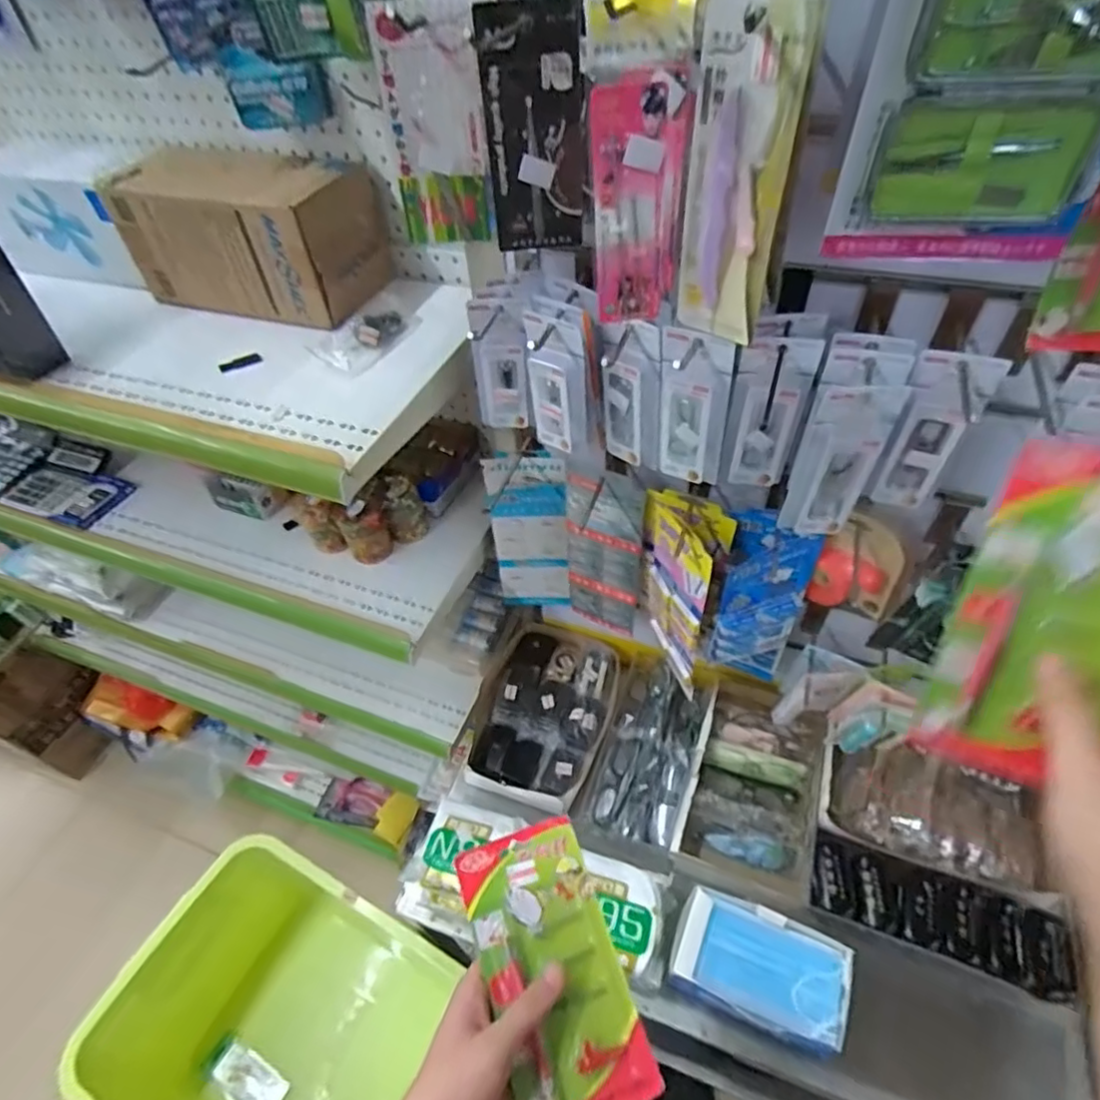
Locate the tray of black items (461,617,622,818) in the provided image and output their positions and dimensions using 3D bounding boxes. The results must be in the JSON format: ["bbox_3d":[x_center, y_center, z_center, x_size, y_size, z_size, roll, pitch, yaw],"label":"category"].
[{"bbox_3d":[-0.004,0.243,1.002,0.204,0.049,0.307,14,51,16],"label":"tray of black items"}]

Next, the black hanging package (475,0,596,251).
[{"bbox_3d":[-0.007,-0.276,0.414,0.066,0.139,0.015,-6,48,-1],"label":"black hanging package"}]

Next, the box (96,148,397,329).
[{"bbox_3d":[-0.358,-0.378,0.749,0.295,0.136,0.144,13,51,15],"label":"box"}]

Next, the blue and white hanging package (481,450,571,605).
[{"bbox_3d":[-0.025,-0.015,0.847,0.102,0.275,0.036,4,49,8],"label":"blue and white hanging package"}]

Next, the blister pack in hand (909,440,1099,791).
[{"bbox_3d":[0.276,0.042,0.334,0.098,0.192,0.009,15,23,21],"label":"blister pack in hand"}]

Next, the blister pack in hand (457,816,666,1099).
[{"bbox_3d":[0.001,0.309,0.468,0.097,0.023,0.186,-19,60,-13],"label":"blister pack in hand"}]

